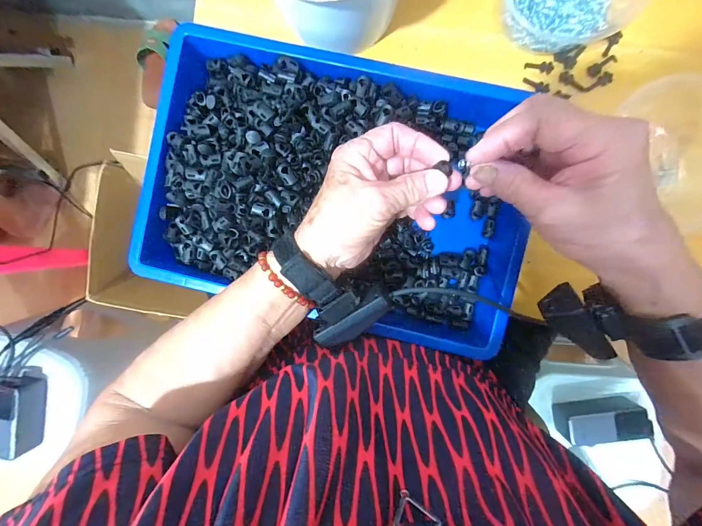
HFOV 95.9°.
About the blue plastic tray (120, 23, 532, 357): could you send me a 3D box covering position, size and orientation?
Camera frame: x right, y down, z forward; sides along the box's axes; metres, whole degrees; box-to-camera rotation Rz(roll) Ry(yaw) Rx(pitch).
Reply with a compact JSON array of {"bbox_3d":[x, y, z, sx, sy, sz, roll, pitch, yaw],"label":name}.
[{"bbox_3d":[-0.014,-0.072,0.318,0.373,0.064,0.262,14,94,4],"label":"blue plastic tray"}]

